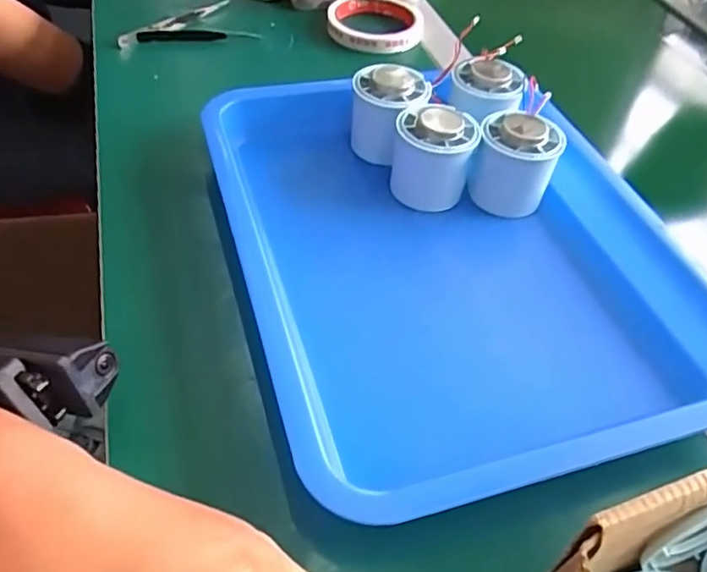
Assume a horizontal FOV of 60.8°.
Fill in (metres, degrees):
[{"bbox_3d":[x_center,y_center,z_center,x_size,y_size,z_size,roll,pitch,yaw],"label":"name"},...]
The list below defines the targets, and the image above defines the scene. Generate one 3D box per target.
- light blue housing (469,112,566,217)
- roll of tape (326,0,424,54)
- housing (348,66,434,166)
[{"bbox_3d":[0.109,-0.082,0.411,0.051,0.057,0.051,19,48,11],"label":"light blue housing"},{"bbox_3d":[0.020,-0.256,0.582,0.087,0.021,0.092,3,47,-3],"label":"roll of tape"},{"bbox_3d":[0.029,-0.122,0.435,0.048,0.061,0.051,3,47,-3],"label":"housing"}]

